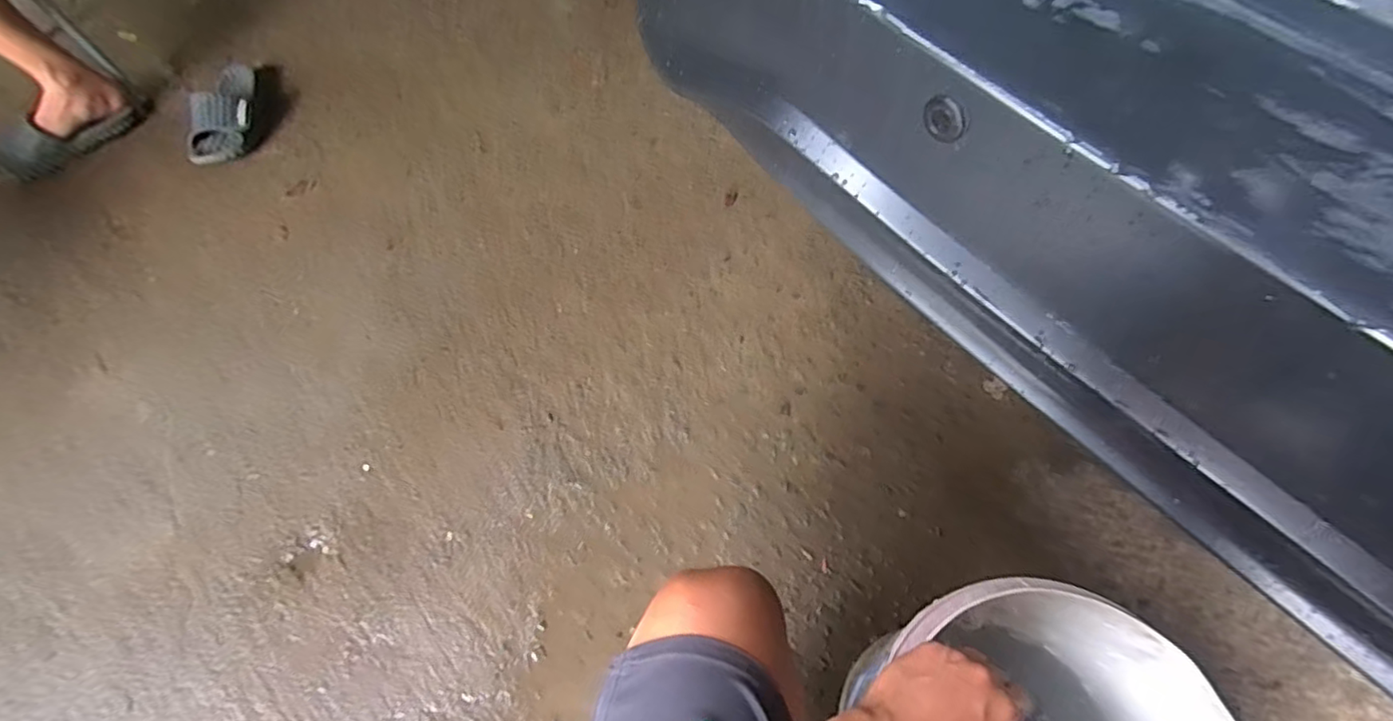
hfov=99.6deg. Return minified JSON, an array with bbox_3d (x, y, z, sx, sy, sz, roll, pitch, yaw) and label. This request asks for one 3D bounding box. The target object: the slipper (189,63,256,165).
[{"bbox_3d":[-0.986,-0.542,1.226,0.127,0.082,0.304,-14,66,-6],"label":"slipper"}]

